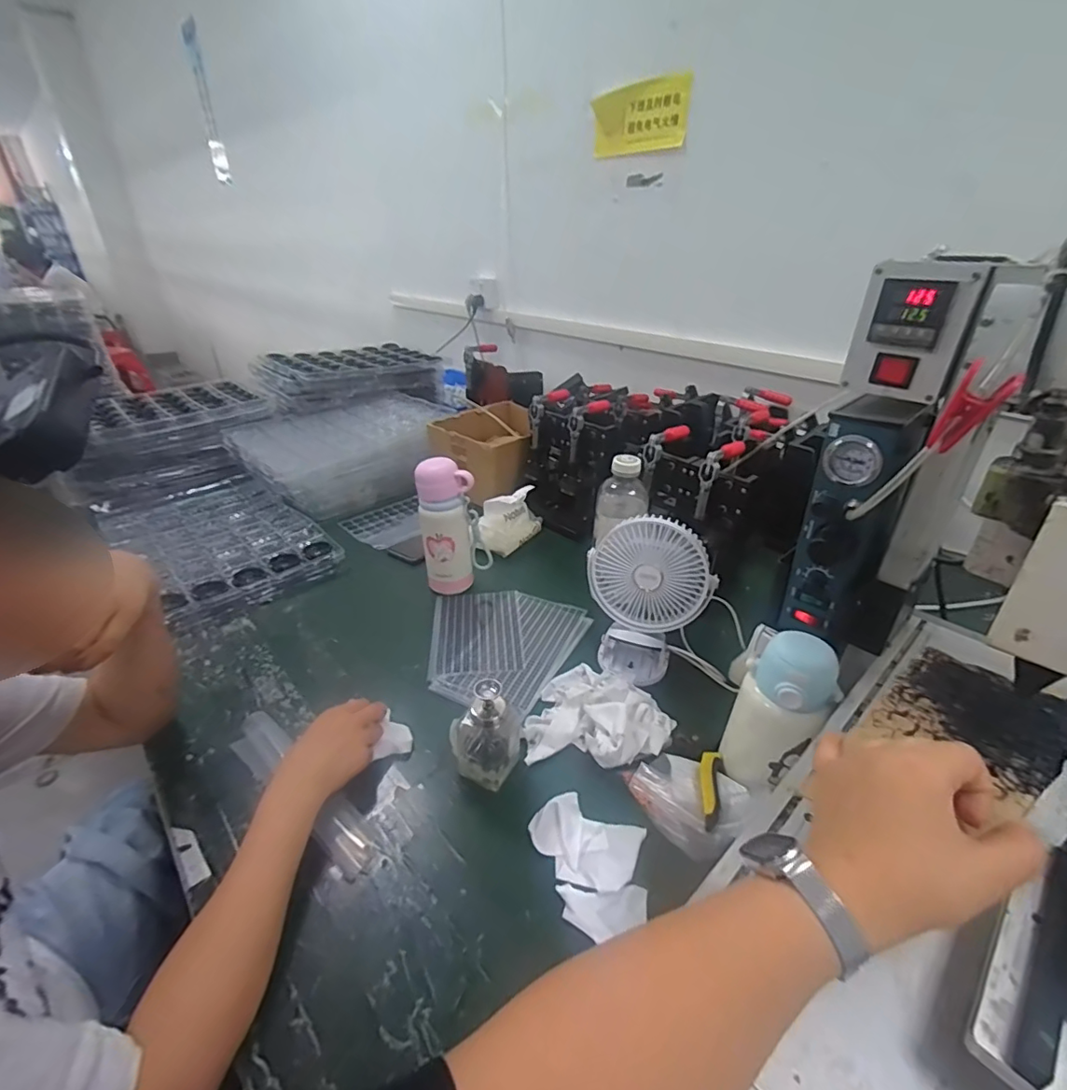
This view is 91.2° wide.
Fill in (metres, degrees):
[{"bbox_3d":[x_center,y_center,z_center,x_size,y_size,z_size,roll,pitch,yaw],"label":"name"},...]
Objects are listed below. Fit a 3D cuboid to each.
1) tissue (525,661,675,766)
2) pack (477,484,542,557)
[{"bbox_3d":[0.079,0.181,0.614,0.165,0.047,0.150,4,31,6],"label":"tissue"},{"bbox_3d":[-0.040,-0.047,0.946,0.056,0.085,0.154,22,37,32],"label":"pack"}]

